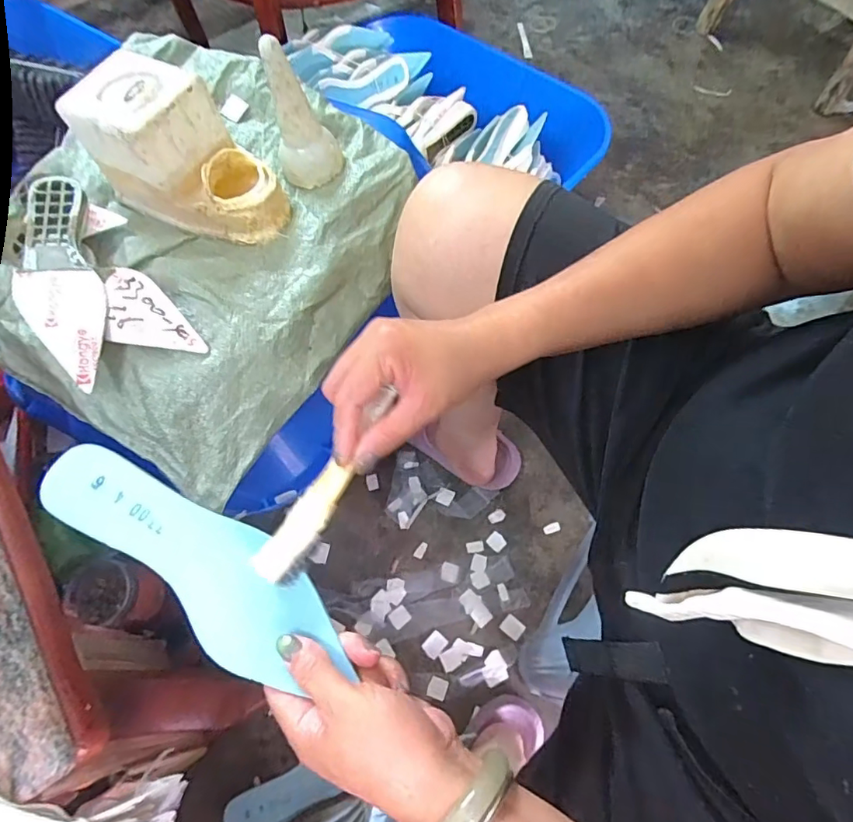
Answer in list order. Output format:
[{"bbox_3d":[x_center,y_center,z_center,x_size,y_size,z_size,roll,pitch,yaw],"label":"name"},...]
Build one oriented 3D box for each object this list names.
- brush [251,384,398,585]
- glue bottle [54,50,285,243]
[{"bbox_3d":[-0.063,0.049,0.340,0.026,0.019,0.133,31,85,15],"label":"brush"},{"bbox_3d":[-0.253,-0.267,0.551,0.198,0.116,0.101,28,70,14],"label":"glue bottle"}]

